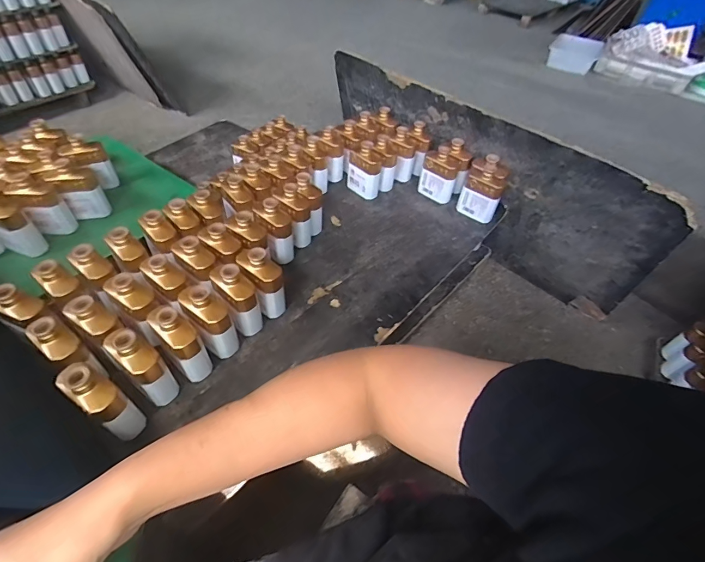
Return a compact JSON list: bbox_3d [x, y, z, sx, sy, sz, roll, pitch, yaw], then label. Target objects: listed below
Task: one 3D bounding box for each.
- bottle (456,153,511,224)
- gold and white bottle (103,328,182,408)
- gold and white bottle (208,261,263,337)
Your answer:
[{"bbox_3d":[0.404,-0.283,1.196,0.122,0.172,0.096,24,50,16],"label":"bottle"},{"bbox_3d":[-0.396,0.157,0.718,0.108,0.157,0.060,33,53,22],"label":"gold and white bottle"},{"bbox_3d":[-0.245,0.039,0.841,0.066,0.159,0.098,-35,60,-31],"label":"gold and white bottle"}]

